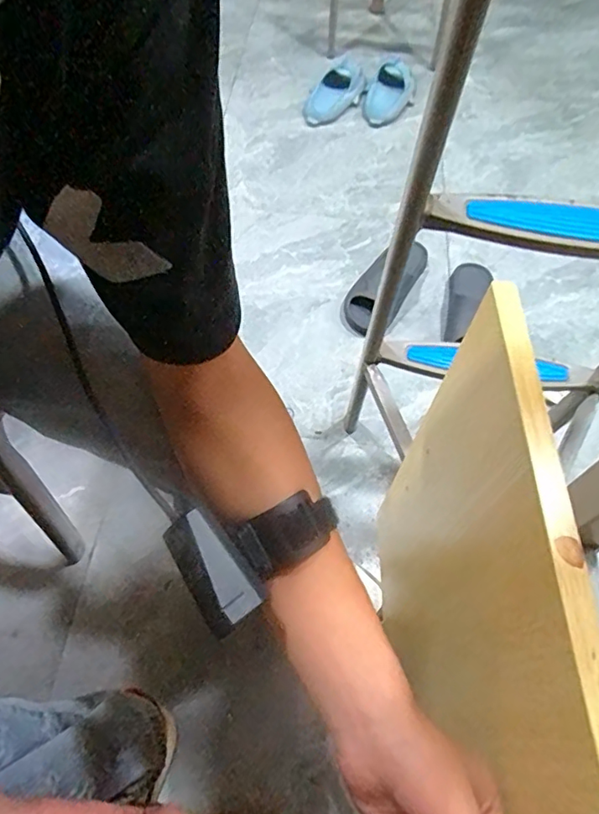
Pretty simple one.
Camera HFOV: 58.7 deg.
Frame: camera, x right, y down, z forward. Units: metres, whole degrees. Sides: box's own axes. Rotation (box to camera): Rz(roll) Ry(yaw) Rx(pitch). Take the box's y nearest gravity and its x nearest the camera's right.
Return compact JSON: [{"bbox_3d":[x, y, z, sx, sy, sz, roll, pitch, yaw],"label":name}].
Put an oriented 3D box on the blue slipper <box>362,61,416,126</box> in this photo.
[{"bbox_3d":[0.250,-0.881,1.496,0.129,0.058,0.263,13,59,5],"label":"blue slipper"}]

